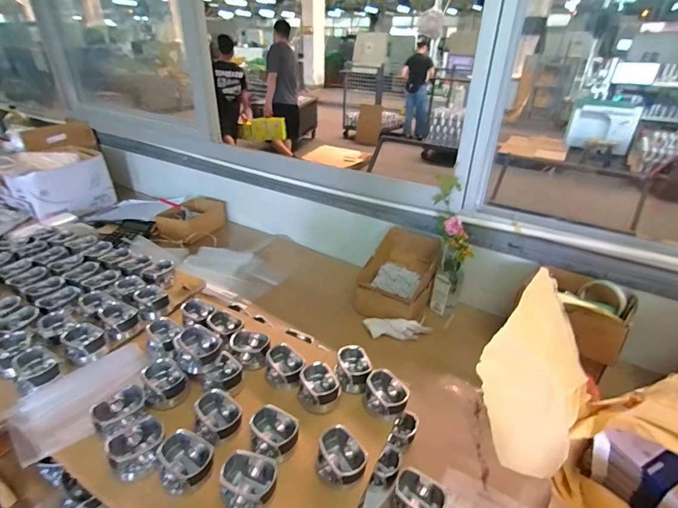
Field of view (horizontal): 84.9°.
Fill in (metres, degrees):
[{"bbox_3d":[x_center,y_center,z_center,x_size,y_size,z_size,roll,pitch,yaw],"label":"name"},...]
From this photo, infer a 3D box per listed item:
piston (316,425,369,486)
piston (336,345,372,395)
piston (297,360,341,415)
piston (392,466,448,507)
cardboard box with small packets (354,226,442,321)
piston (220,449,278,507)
[{"bbox_3d":[0.004,0.306,0.557,0.077,0.042,0.066,16,33,23],"label":"piston"},{"bbox_3d":[0.028,0.222,0.711,0.063,0.053,0.074,5,30,6],"label":"piston"},{"bbox_3d":[-0.036,0.241,0.669,0.068,0.056,0.071,1,30,-1],"label":"piston"},{"bbox_3d":[0.121,0.382,0.573,0.080,0.048,0.065,17,33,25],"label":"piston"},{"bbox_3d":[0.163,0.056,0.990,0.165,0.165,0.229,16,33,23],"label":"cardboard box with small packets"},{"bbox_3d":[-0.127,0.325,0.524,0.079,0.044,0.067,9,30,12],"label":"piston"}]

